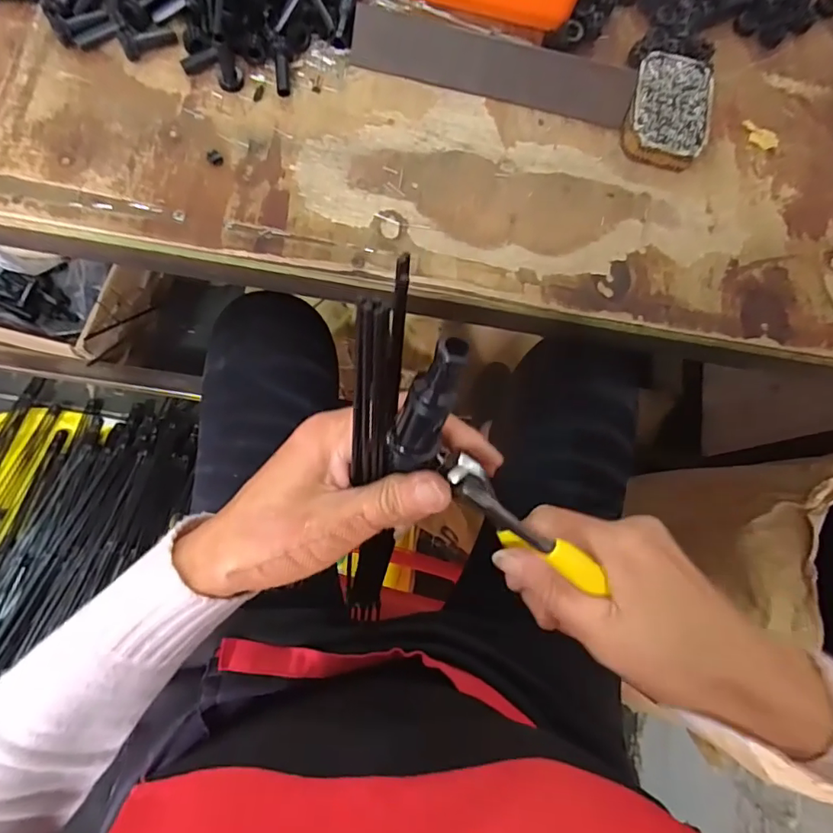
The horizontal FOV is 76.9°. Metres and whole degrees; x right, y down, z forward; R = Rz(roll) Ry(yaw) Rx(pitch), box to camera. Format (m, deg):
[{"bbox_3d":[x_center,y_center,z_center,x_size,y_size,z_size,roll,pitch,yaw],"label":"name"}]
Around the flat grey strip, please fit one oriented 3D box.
[{"bbox_3d":[0.060,-0.271,0.407,0.215,0.008,0.043,11,108,-5],"label":"flat grey strip"}]

